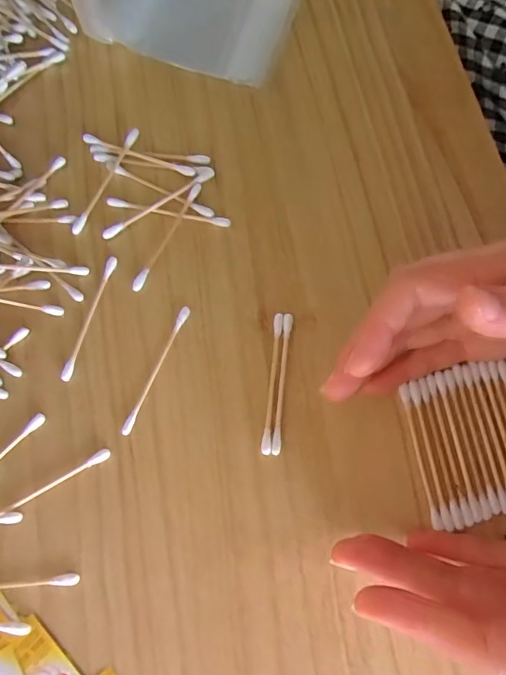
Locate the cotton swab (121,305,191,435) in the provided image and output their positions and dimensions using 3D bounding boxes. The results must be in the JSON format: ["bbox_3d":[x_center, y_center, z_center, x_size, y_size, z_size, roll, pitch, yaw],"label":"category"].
[{"bbox_3d":[-0.049,0.015,0.239,0.005,0.004,0.071,23,75,7],"label":"cotton swab"}]

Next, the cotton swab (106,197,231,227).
[{"bbox_3d":[-0.048,-0.072,0.266,0.071,0.004,0.005,12,74,4],"label":"cotton swab"}]

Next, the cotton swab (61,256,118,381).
[{"bbox_3d":[-0.086,-0.011,0.248,0.005,0.004,0.070,15,74,5],"label":"cotton swab"}]

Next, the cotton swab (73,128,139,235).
[{"bbox_3d":[-0.085,-0.091,0.270,0.007,0.009,0.071,26,75,8],"label":"cotton swab"}]

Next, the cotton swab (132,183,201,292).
[{"bbox_3d":[-0.047,-0.056,0.260,0.005,0.005,0.070,27,75,8],"label":"cotton swab"}]

